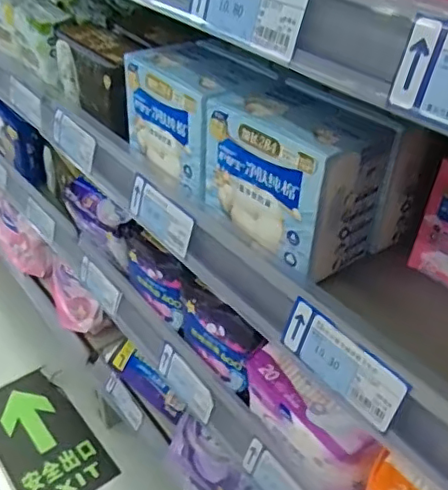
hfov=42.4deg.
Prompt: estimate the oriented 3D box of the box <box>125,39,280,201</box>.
[{"bbox_3d":[-0.018,-0.115,0.496,0.084,0.087,0.123,-24,44,-29],"label":"box"}]

